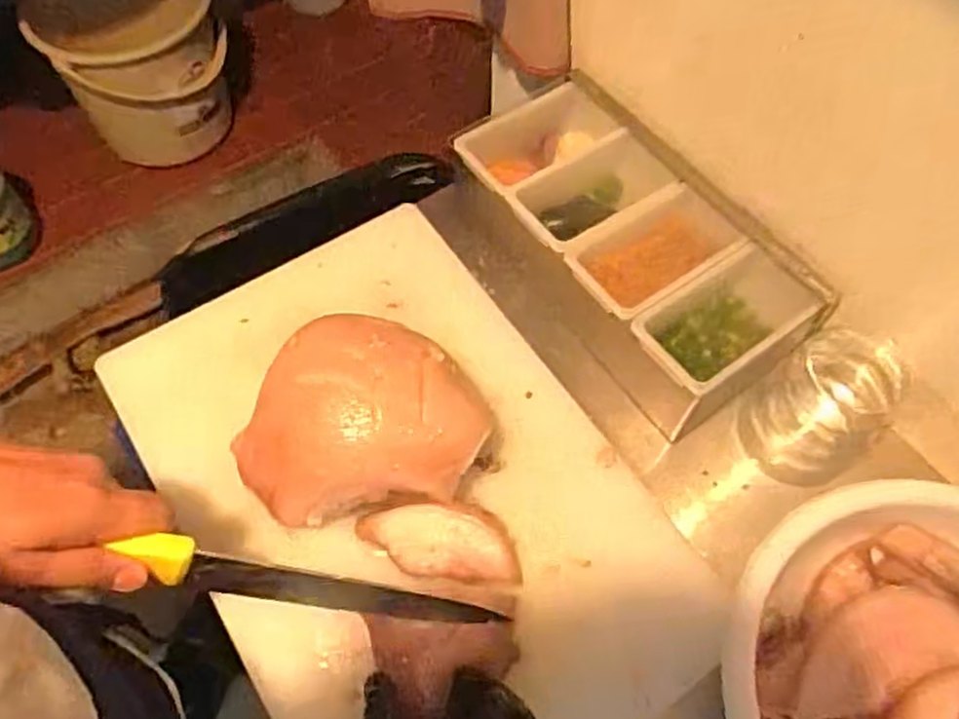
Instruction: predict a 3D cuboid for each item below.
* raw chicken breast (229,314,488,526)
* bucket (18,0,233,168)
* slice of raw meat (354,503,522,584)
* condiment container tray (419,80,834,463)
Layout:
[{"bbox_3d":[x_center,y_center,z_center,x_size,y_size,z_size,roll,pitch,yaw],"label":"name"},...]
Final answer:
[{"bbox_3d":[-0.085,0.040,0.528,0.165,0.090,0.128,-8,62,-5],"label":"raw chicken breast"},{"bbox_3d":[-0.630,-0.580,1.368,0.307,0.245,0.353,-20,64,-12],"label":"bucket"},{"bbox_3d":[-0.027,0.128,0.516,0.110,0.028,0.051,4,62,1],"label":"slice of raw meat"},{"bbox_3d":[0.107,-0.090,0.631,0.172,0.103,0.308,-34,68,-18],"label":"condiment container tray"}]

